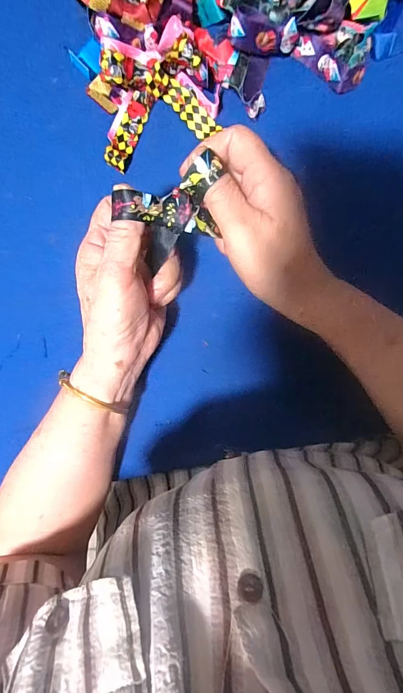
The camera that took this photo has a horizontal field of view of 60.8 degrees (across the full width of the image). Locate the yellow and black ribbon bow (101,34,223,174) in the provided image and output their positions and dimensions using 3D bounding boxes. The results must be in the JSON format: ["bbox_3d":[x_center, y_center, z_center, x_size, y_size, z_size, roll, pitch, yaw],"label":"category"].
[{"bbox_3d":[-0.044,-0.212,0.297,0.106,0.050,0.078,-17,93,6],"label":"yellow and black ribbon bow"}]

